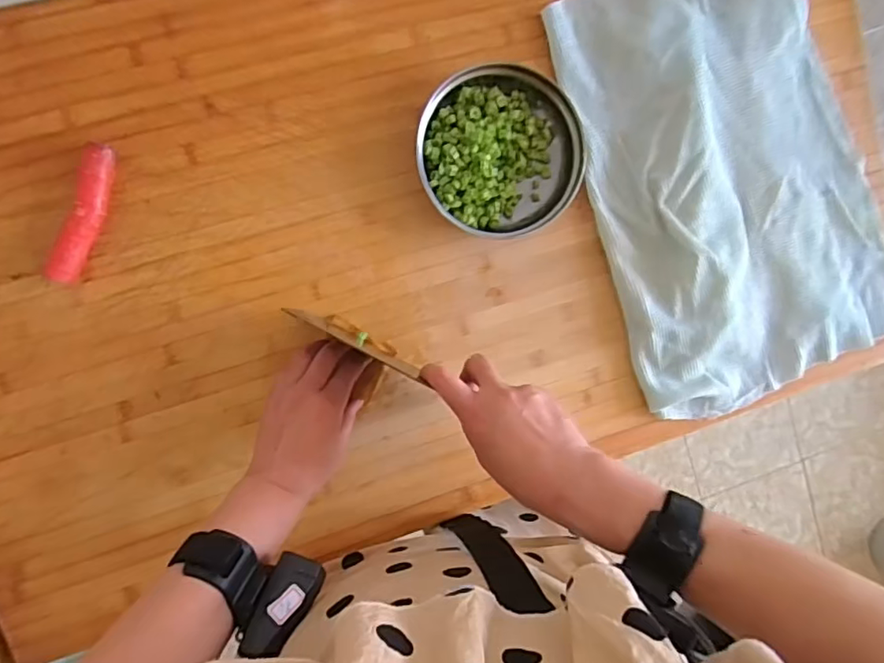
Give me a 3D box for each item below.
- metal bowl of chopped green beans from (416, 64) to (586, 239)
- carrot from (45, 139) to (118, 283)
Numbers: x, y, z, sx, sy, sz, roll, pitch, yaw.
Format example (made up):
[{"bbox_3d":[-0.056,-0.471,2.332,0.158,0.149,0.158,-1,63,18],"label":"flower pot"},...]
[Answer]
[{"bbox_3d":[0.053,-0.165,0.532,0.147,0.045,0.151,0,93,-9],"label":"metal bowl of chopped green beans"},{"bbox_3d":[-0.309,-0.101,0.487,0.027,0.024,0.122,23,89,-10],"label":"carrot"}]

